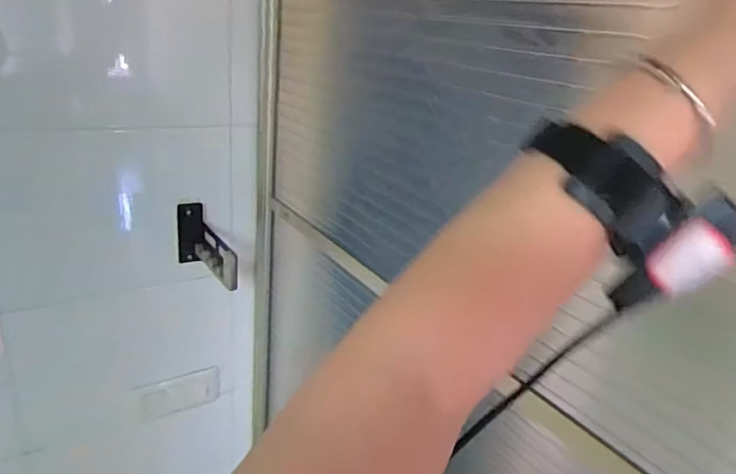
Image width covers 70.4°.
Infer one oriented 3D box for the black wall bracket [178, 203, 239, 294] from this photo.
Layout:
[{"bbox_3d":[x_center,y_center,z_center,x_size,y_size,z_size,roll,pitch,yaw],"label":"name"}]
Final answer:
[{"bbox_3d":[-0.228,0.018,0.746,0.042,0.088,0.152,-12,28,-35],"label":"black wall bracket"}]

